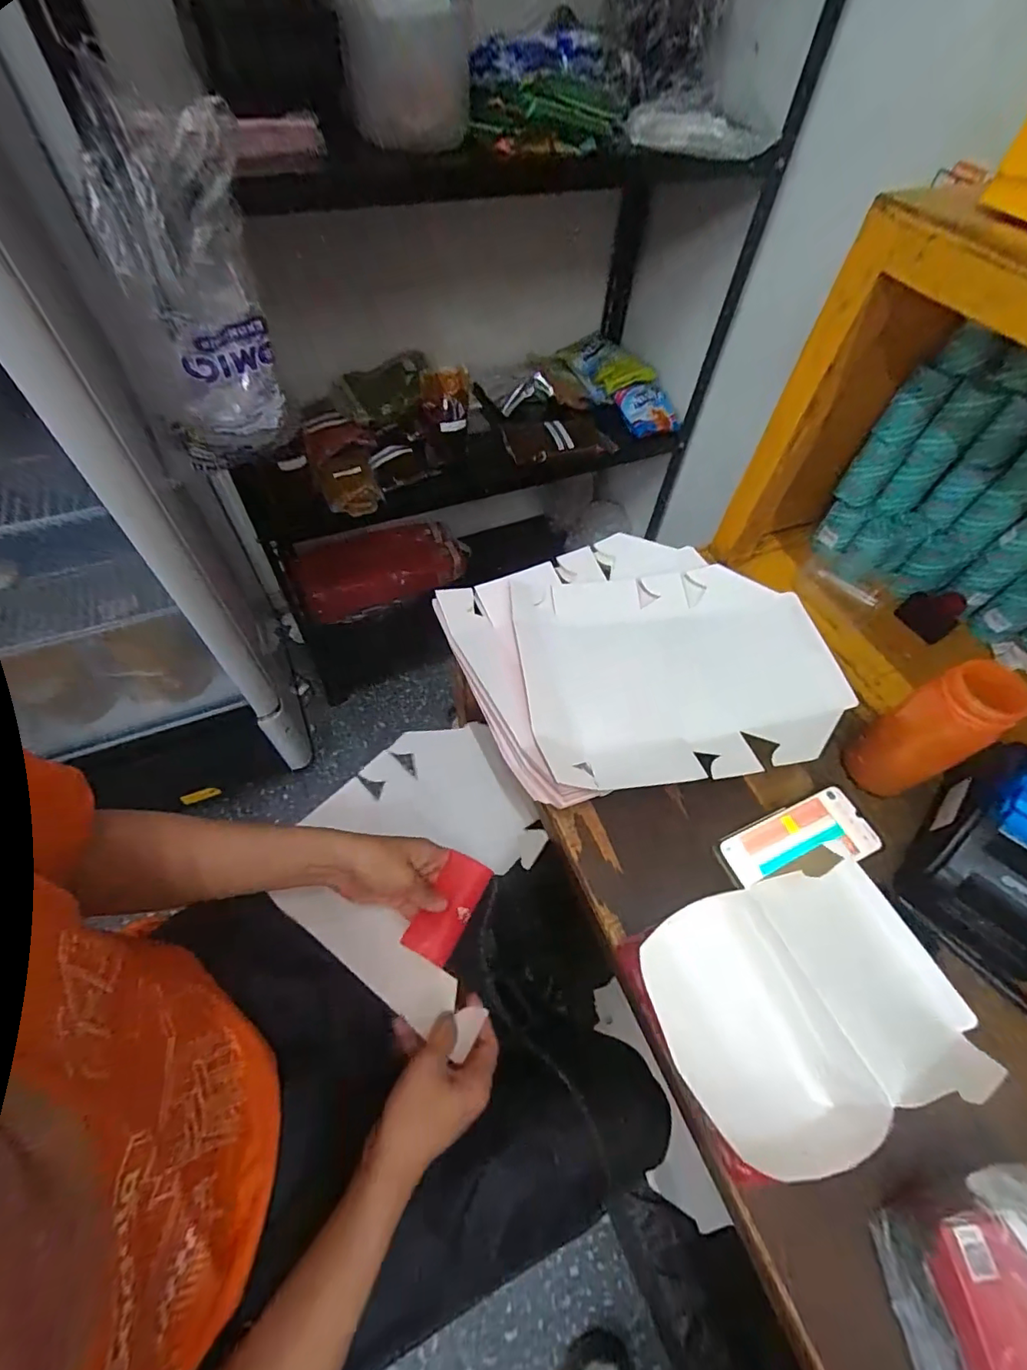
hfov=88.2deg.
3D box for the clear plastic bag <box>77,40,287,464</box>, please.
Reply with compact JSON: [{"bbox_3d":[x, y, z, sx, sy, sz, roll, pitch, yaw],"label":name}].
[{"bbox_3d":[-0.409,-0.473,0.678,0.168,0.353,0.140,12,57,4],"label":"clear plastic bag"}]

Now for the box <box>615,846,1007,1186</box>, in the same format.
[{"bbox_3d":[0.241,0.255,0.434,0.263,0.052,0.182,-17,60,-14],"label":"box"}]

